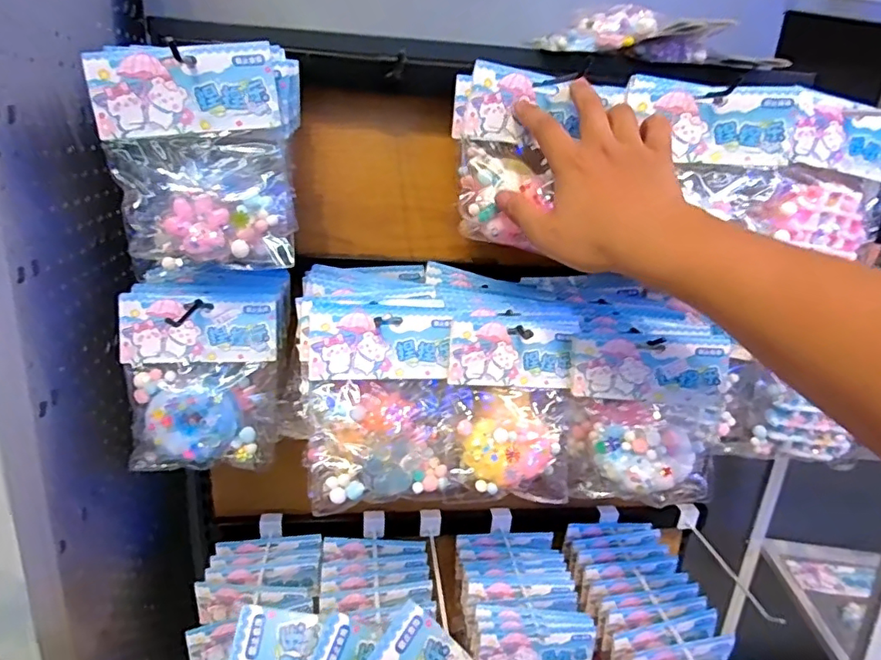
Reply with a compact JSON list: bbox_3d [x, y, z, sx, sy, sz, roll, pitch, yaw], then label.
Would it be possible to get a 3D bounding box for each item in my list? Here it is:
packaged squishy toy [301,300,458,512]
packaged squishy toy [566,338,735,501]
[{"bbox_3d":[-0.050,0.056,0.474,0.125,0.170,0.033,-5,-2,-16],"label":"packaged squishy toy"},{"bbox_3d":[0.182,0.081,0.504,0.134,0.135,0.050,10,21,16],"label":"packaged squishy toy"}]

